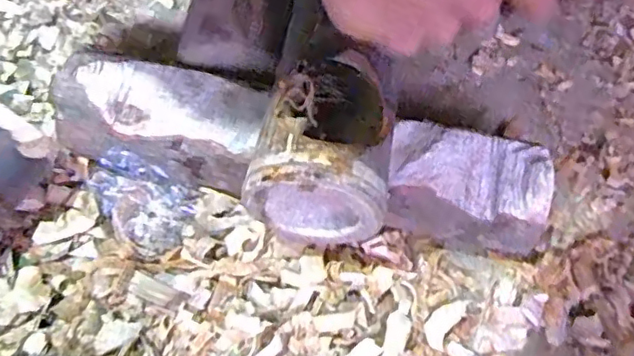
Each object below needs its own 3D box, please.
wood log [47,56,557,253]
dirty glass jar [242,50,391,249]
[{"bbox_3d":[-0.007,-0.016,0.385,0.306,0.058,0.073,12,66,2],"label":"wood log"},{"bbox_3d":[0.005,-0.015,0.320,0.071,0.064,0.080,13,66,2],"label":"dirty glass jar"}]

